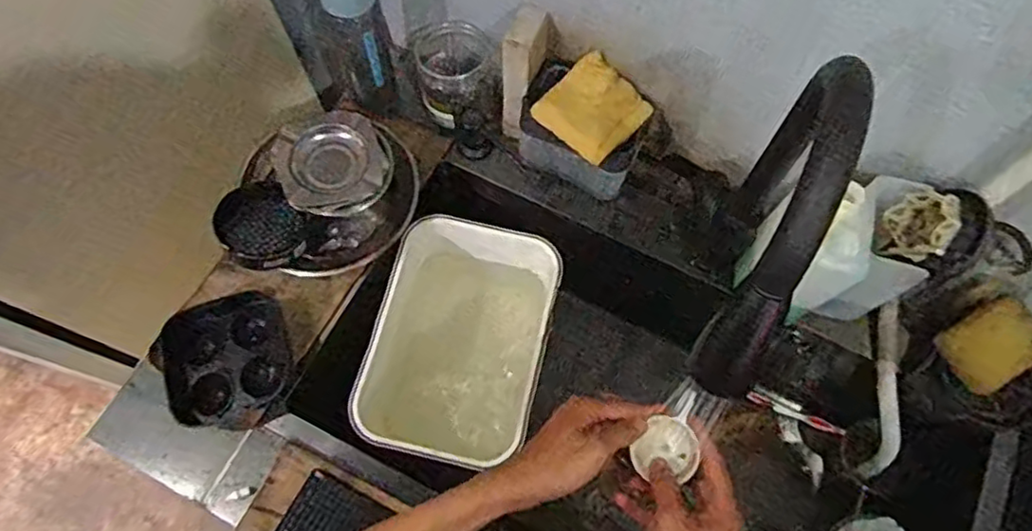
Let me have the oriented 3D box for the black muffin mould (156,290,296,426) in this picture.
[{"bbox_3d":[-0.313,0.099,0.700,0.129,0.029,0.130,-21,70,-9],"label":"black muffin mould"}]

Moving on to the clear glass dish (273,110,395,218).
[{"bbox_3d":[-0.205,-0.118,0.735,0.122,0.037,0.120,1,75,-4],"label":"clear glass dish"}]

